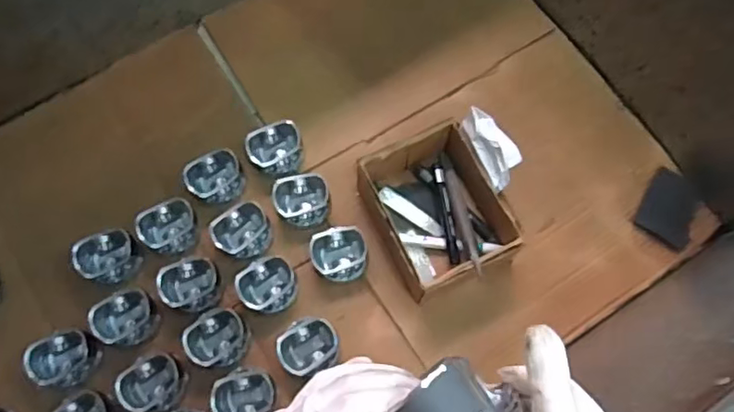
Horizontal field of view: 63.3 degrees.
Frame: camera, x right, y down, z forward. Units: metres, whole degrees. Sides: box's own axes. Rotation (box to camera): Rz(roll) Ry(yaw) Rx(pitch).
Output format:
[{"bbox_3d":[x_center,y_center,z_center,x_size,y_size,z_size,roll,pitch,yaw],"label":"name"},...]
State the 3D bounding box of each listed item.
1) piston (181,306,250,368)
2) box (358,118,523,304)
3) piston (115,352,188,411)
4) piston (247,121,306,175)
[{"bbox_3d":[-0.193,0.173,0.776,0.071,0.045,0.076,0,73,-1],"label":"piston"},{"bbox_3d":[0.093,0.008,0.822,0.153,0.094,0.201,-26,75,-8],"label":"box"},{"bbox_3d":[-0.276,0.226,0.760,0.081,0.047,0.076,0,73,-1],"label":"piston"},{"bbox_3d":[-0.132,-0.082,0.873,0.081,0.045,0.074,0,73,-1],"label":"piston"}]

